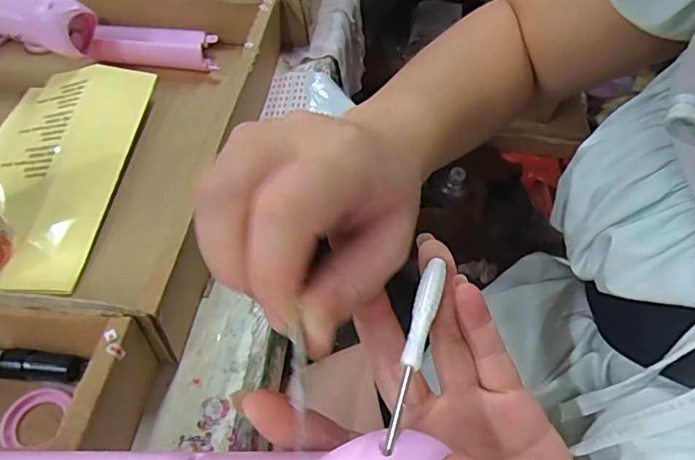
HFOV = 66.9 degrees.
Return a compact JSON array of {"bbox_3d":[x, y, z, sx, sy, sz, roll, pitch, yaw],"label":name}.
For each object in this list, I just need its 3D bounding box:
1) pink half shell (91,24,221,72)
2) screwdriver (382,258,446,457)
[{"bbox_3d":[-0.178,-0.176,0.497,0.111,0.031,0.046,5,51,2],"label":"pink half shell"},{"bbox_3d":[0.024,0.040,0.186,0.008,0.005,0.082,15,48,10],"label":"screwdriver"}]

